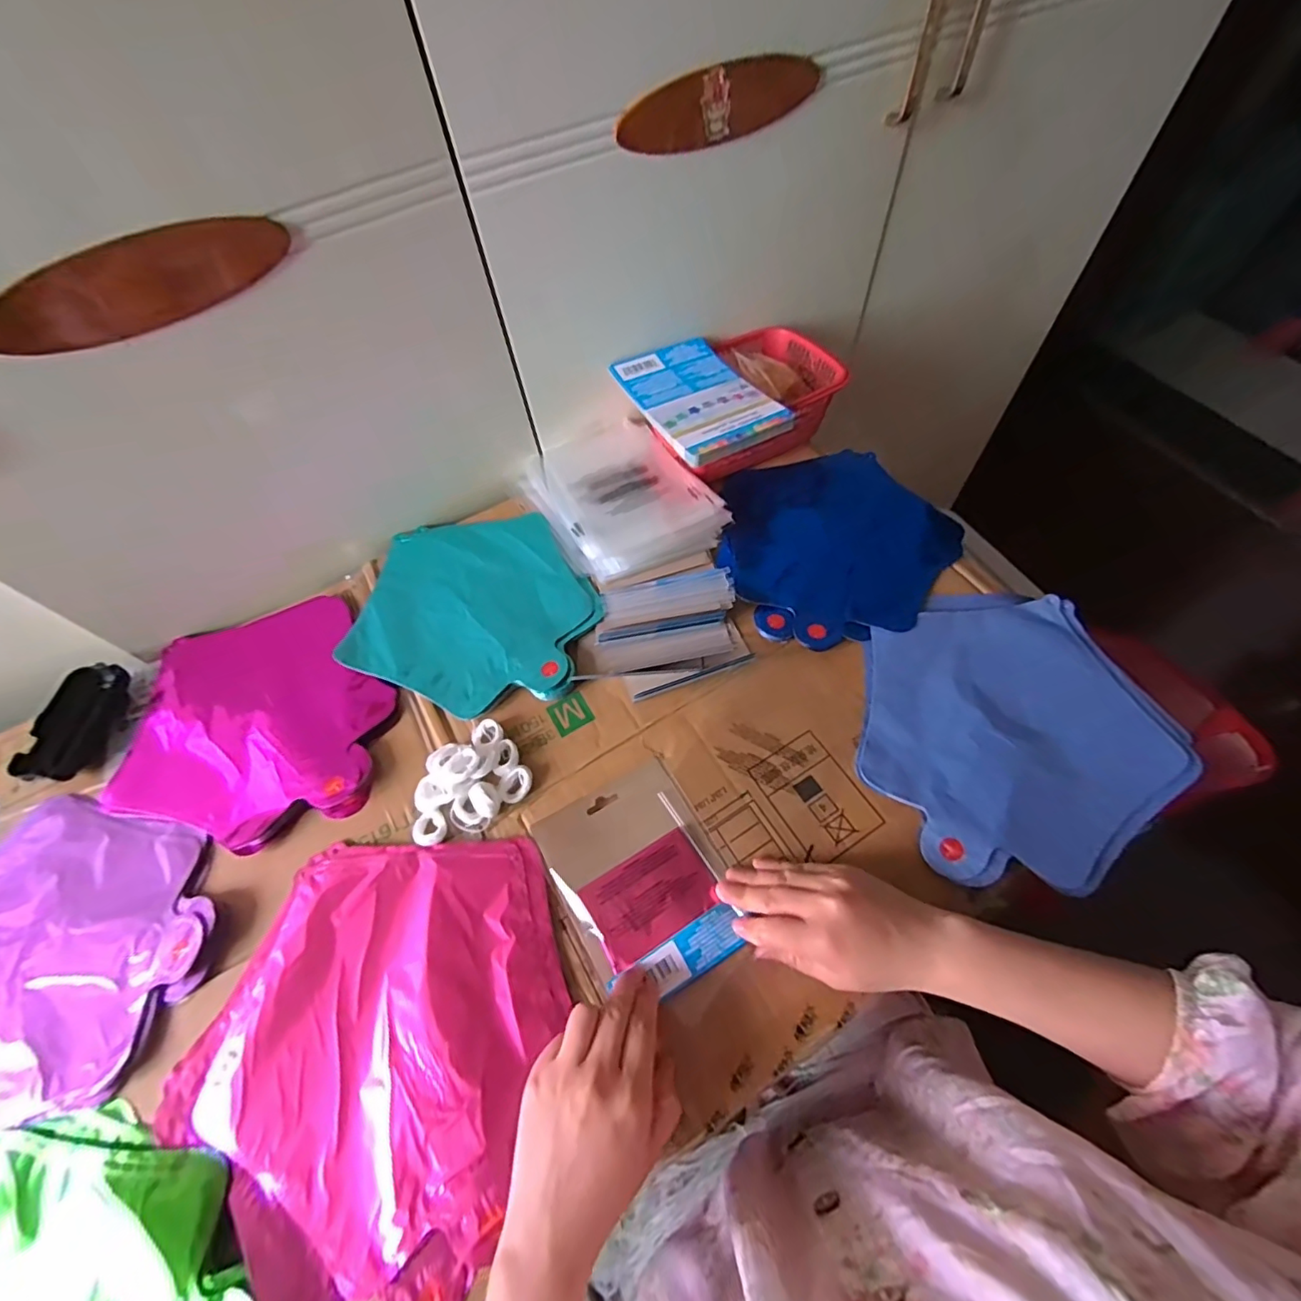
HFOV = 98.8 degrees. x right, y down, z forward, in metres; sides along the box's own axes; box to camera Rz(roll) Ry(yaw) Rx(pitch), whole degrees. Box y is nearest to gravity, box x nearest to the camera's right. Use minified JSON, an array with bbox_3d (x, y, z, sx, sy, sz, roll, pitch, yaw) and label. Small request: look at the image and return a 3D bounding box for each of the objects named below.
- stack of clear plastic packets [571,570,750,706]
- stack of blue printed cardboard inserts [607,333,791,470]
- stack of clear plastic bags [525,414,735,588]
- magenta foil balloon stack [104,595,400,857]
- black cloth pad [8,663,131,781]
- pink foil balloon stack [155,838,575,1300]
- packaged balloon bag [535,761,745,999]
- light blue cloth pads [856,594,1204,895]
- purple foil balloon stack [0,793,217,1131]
[{"bbox_3d":[0.016,-0.017,0.505,0.135,0.025,0.110,-12,59,-3],"label":"stack of clear plastic packets"},{"bbox_3d":[0.047,-0.262,0.567,0.121,0.016,0.187,-25,61,-10],"label":"stack of blue printed cardboard inserts"},{"bbox_3d":[-0.037,-0.171,0.601,0.159,0.028,0.217,-26,60,-11],"label":"stack of clear plastic bags"},{"bbox_3d":[-0.351,0.051,0.502,0.231,0.021,0.235,-5,59,1],"label":"magenta foil balloon stack"},{"bbox_3d":[-0.518,0.064,0.504,0.057,0.020,0.105,1,59,5],"label":"black cloth pad"},{"bbox_3d":[-0.178,0.247,0.371,0.222,0.009,0.249,13,61,12],"label":"pink foil balloon stack"},{"bbox_3d":[-0.006,0.168,0.418,0.114,0.014,0.148,-28,61,-12],"label":"packaged balloon bag"},{"bbox_3d":[0.287,0.056,0.450,0.246,0.010,0.220,-29,61,-13],"label":"light blue cloth pads"},{"bbox_3d":[-0.450,0.216,0.407,0.239,0.011,0.226,-28,61,-12],"label":"purple foil balloon stack"}]

